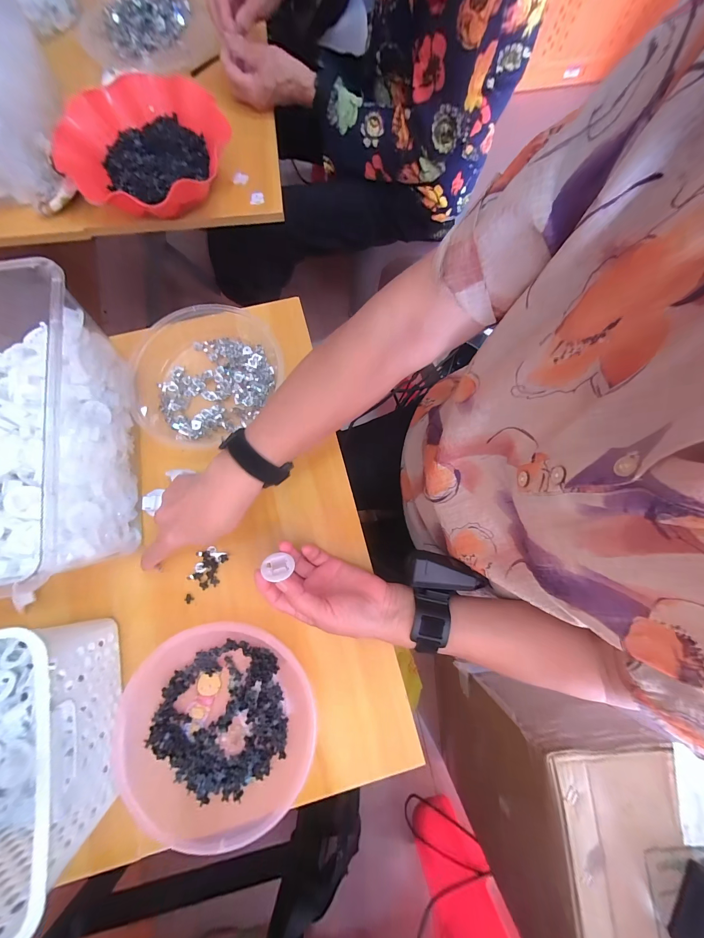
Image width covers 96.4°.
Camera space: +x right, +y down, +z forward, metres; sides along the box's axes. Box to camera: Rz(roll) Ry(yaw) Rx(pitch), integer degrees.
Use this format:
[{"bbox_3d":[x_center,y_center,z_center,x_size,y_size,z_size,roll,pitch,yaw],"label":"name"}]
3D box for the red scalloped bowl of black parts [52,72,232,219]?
[{"bbox_3d":[-0.288,-0.451,0.457,0.217,0.071,0.200,0,78,-2],"label":"red scalloped bowl of black parts"}]

